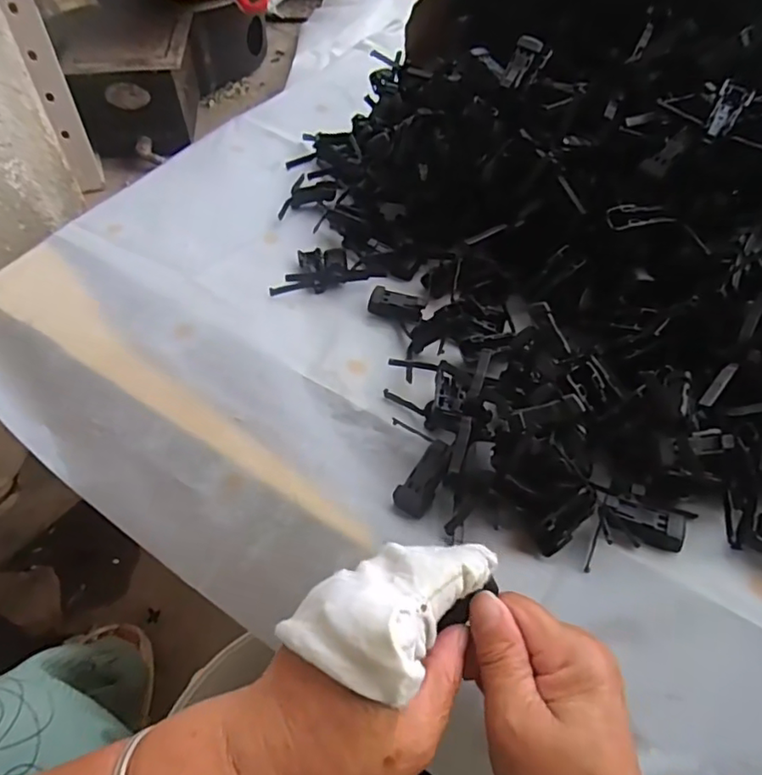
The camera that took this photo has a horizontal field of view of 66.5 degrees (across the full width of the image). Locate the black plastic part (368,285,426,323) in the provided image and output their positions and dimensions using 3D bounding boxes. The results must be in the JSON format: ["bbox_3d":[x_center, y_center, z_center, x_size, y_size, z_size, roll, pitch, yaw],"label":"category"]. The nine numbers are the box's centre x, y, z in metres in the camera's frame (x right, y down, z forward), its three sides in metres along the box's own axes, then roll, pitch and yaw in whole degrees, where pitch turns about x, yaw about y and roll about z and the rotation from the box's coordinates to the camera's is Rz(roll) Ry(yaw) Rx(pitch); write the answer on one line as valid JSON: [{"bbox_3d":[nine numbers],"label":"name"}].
[{"bbox_3d":[0.013,-0.065,0.472,0.045,0.018,0.017,22,55,13],"label":"black plastic part"}]

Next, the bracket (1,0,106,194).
[{"bbox_3d":[-0.328,-0.289,0.595,0.009,0.200,0.039,28,56,17],"label":"bracket"}]

